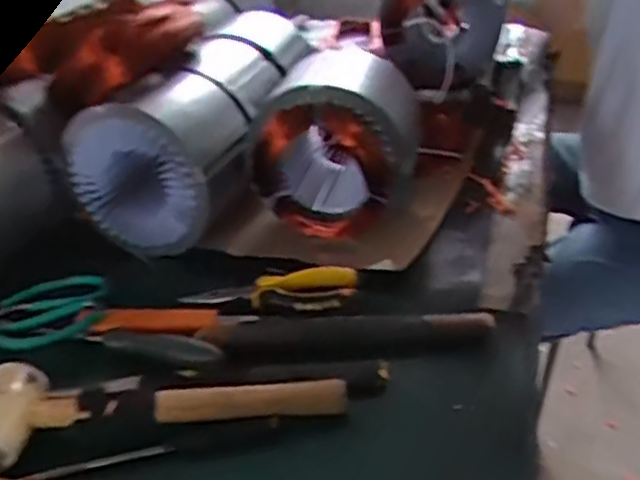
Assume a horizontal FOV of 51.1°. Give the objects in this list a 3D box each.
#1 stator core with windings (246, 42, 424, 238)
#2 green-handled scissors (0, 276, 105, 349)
[{"bbox_3d":[0.012,-0.092,0.661,0.160,0.146,0.152,3,35,11],"label":"stator core with windings"},{"bbox_3d":[-0.276,0.067,0.569,0.177,0.016,0.083,-11,35,-10],"label":"green-handled scissors"}]

